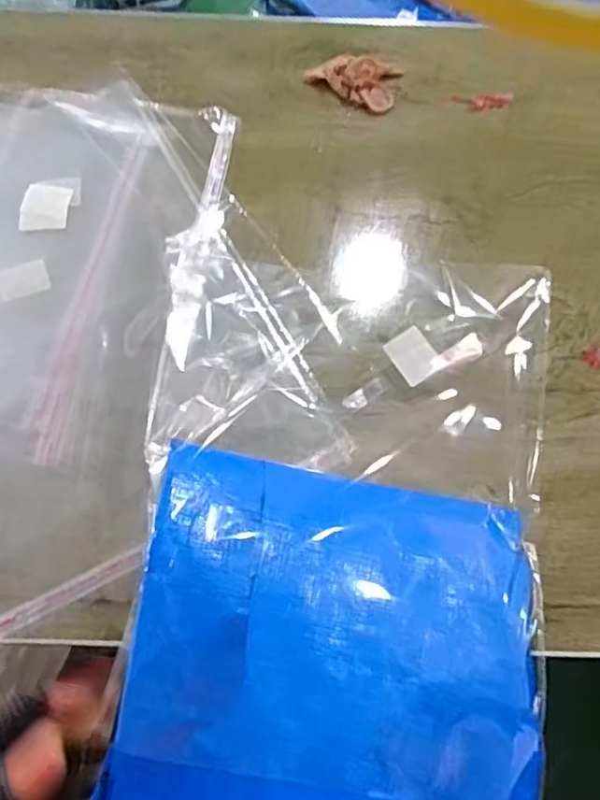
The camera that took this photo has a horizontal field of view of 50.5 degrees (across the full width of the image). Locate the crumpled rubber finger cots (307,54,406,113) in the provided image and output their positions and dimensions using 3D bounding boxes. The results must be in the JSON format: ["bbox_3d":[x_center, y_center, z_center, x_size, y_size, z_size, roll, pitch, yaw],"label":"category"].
[{"bbox_3d":[0.050,-0.308,0.598,0.086,0.022,0.058,17,67,6],"label":"crumpled rubber finger cots"}]

